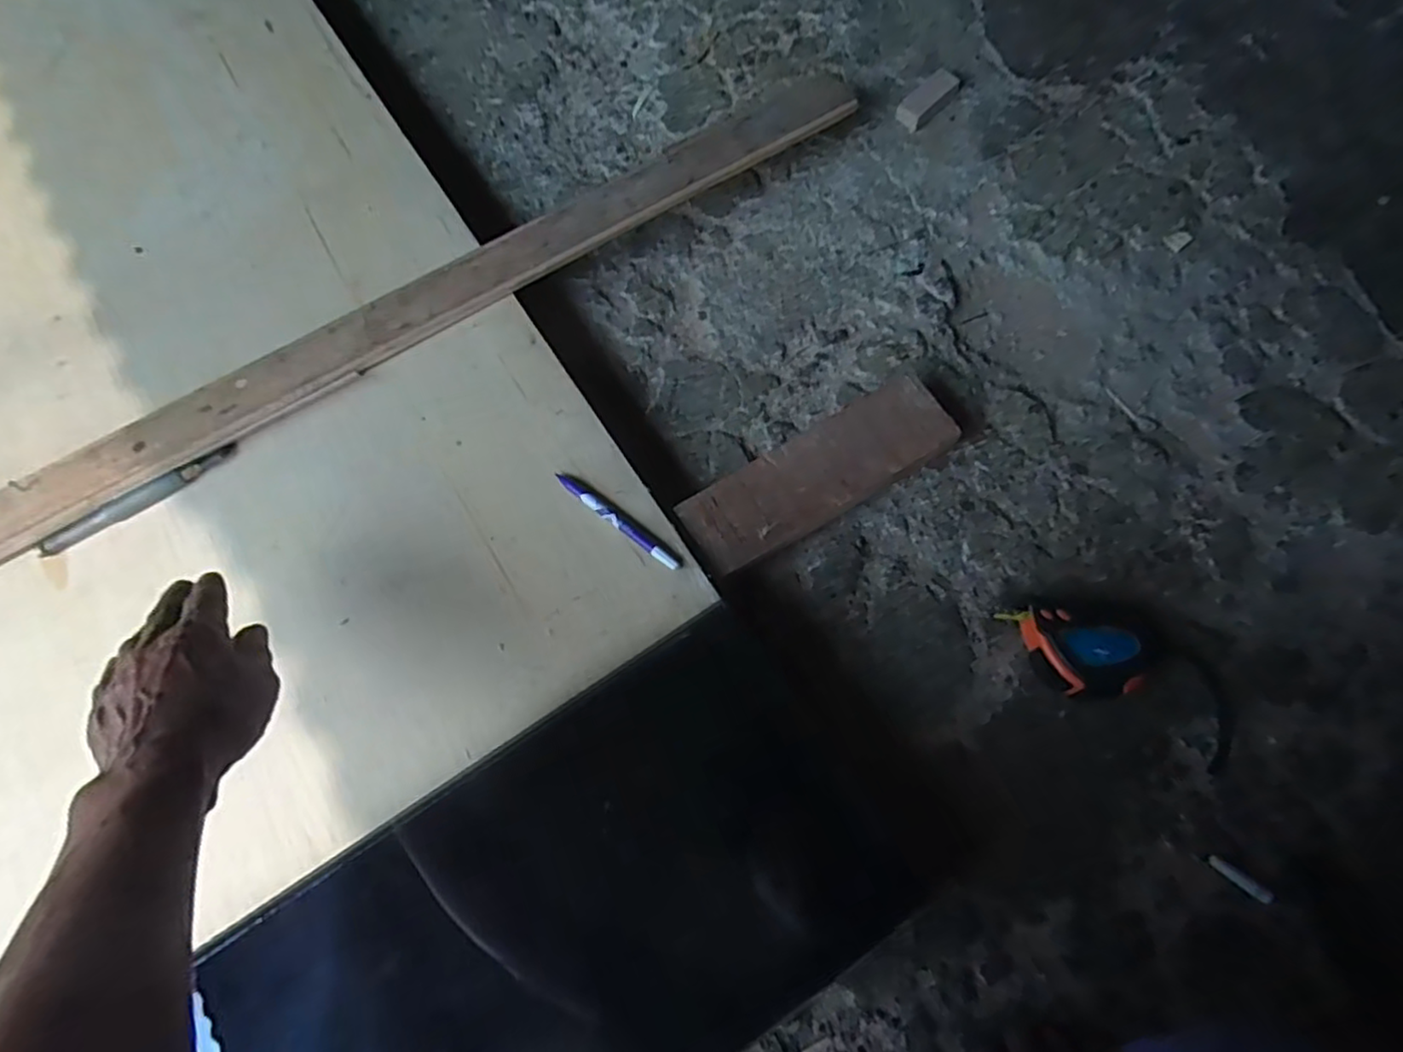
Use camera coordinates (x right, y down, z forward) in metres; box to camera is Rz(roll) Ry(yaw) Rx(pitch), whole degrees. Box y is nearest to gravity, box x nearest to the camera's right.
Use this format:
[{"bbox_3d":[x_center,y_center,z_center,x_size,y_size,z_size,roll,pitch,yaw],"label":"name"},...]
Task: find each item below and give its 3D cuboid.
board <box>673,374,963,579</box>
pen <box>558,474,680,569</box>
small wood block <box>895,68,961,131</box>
[{"bbox_3d":[0.101,-0.039,0.587,0.245,0.038,0.079,-30,71,-9],"label":"board"},{"bbox_3d":[-0.069,-0.004,0.552,0.126,0.008,0.010,37,75,14],"label":"pen"},{"bbox_3d":[0.240,-0.455,0.727,0.032,0.010,0.086,42,76,16],"label":"small wood block"}]

